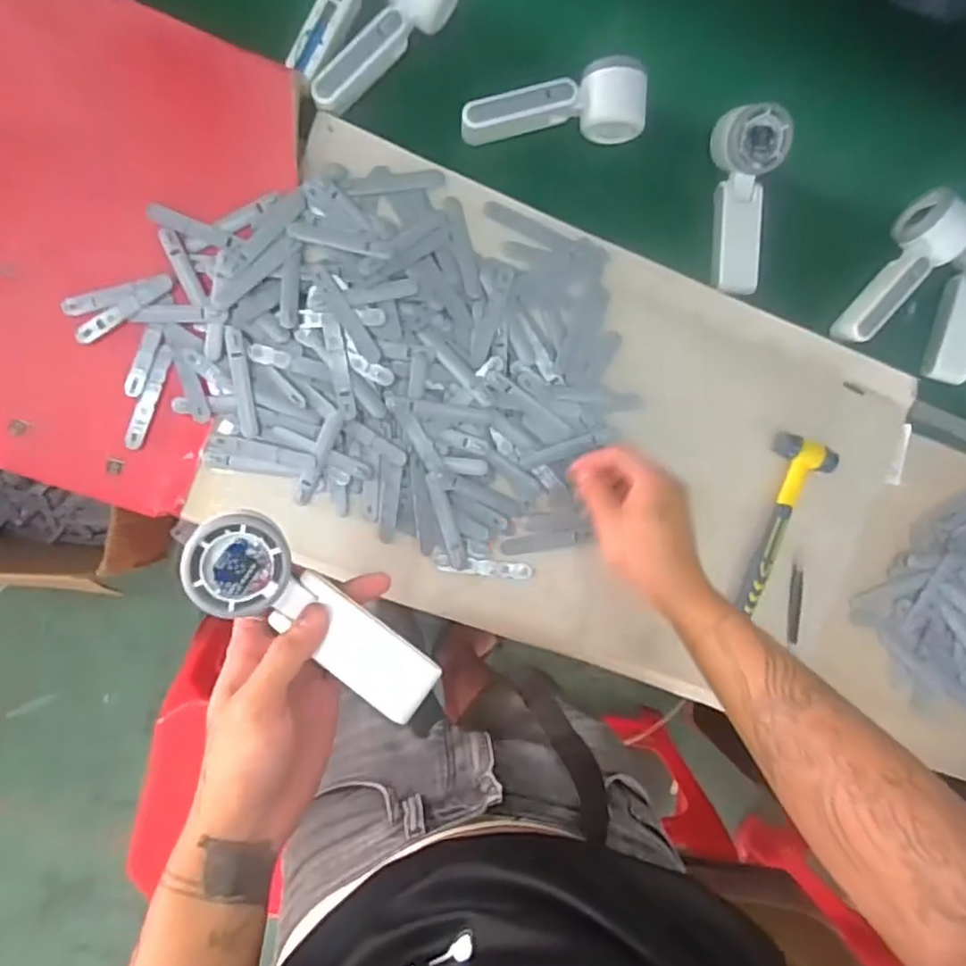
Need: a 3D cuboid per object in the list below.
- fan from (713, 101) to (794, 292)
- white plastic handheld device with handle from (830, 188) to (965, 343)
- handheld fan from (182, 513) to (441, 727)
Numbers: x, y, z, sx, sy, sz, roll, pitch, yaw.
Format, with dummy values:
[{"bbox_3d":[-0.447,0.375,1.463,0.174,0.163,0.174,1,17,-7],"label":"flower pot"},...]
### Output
[{"bbox_3d":[0.250,-0.266,0.632,0.061,0.040,0.163,-3,107,-9],"label":"fan"},{"bbox_3d":[0.406,-0.209,0.645,0.064,0.041,0.160,45,86,-9],"label":"white plastic handheld device with handle"},{"bbox_3d":[-0.099,0.077,0.392,0.160,0.041,0.055,37,88,-5],"label":"handheld fan"}]

